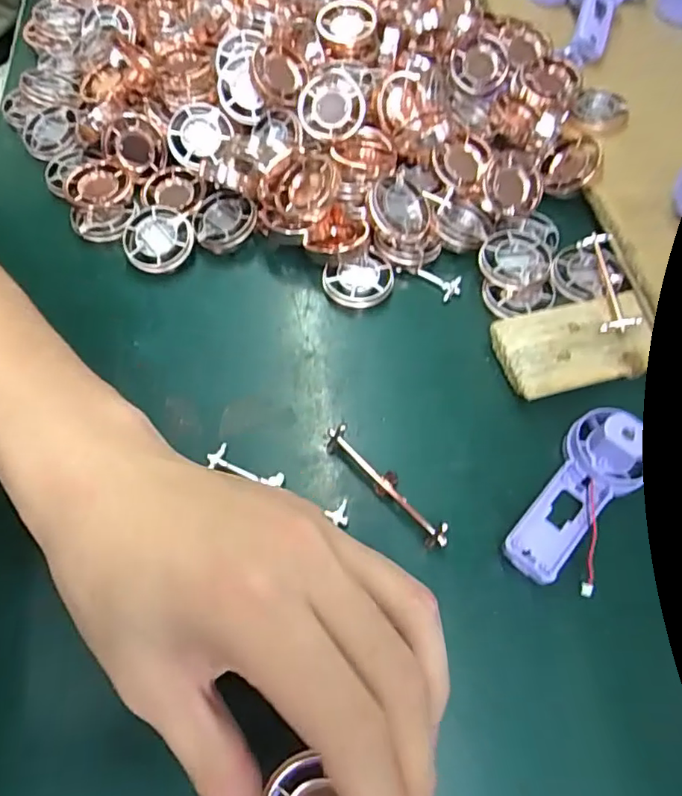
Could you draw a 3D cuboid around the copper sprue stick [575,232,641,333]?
[{"bbox_3d":[0.146,-0.065,0.316,0.017,0.013,0.070,2,61,-1],"label":"copper sprue stick"}]

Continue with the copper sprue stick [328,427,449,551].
[{"bbox_3d":[0.021,0.041,0.263,0.072,0.014,0.014,41,67,18],"label":"copper sprue stick"}]

